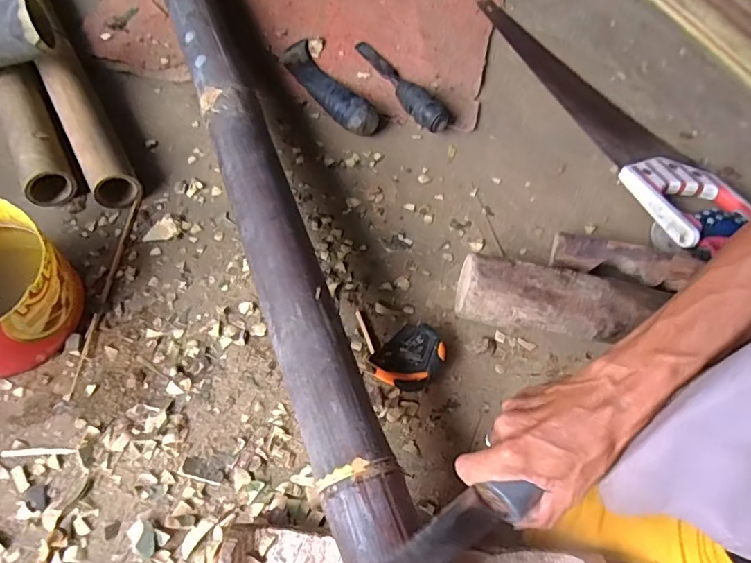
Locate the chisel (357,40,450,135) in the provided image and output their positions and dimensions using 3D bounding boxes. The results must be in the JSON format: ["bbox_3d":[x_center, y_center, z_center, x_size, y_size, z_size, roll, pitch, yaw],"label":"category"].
[{"bbox_3d":[0.039,-0.282,0.720,0.053,0.036,0.204,-24,66,-16],"label":"chisel"}]

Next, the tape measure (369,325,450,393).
[{"bbox_3d":[0.035,0.080,0.533,0.069,0.037,0.055,-40,72,-22],"label":"tape measure"}]

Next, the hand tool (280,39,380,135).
[{"bbox_3d":[-0.065,-0.271,0.711,0.054,0.040,0.202,-29,68,-18],"label":"hand tool"}]

